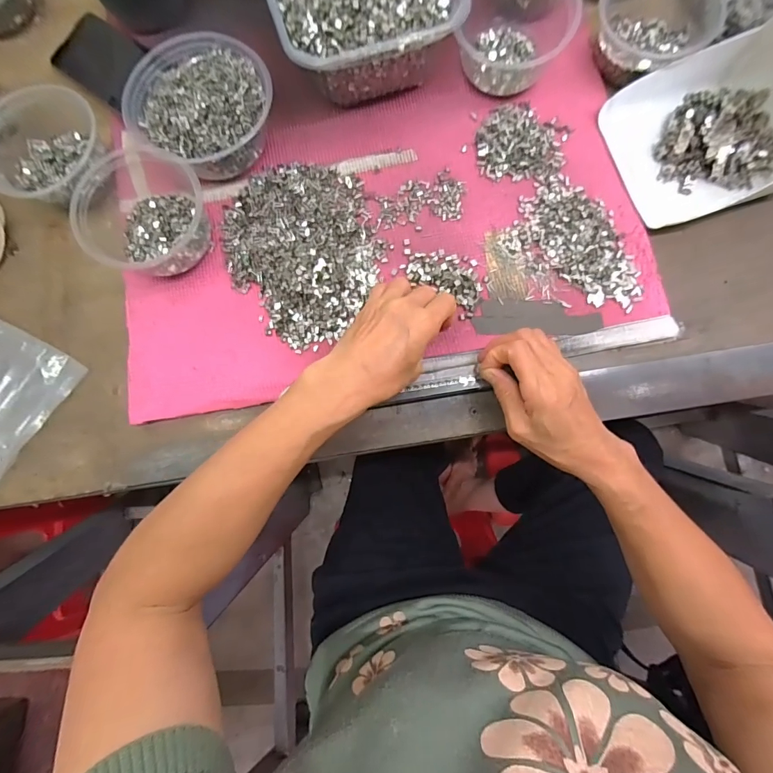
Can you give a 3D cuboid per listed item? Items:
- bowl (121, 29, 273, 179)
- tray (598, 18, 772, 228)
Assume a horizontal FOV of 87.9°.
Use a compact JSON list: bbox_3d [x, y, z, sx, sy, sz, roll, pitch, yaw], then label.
[{"bbox_3d":[-0.180,-0.274,0.397,0.132,0.057,0.125,0,82,2],"label":"bowl"},{"bbox_3d":[0.325,-0.253,0.372,0.185,0.080,0.156,-20,82,-1],"label":"tray"}]

